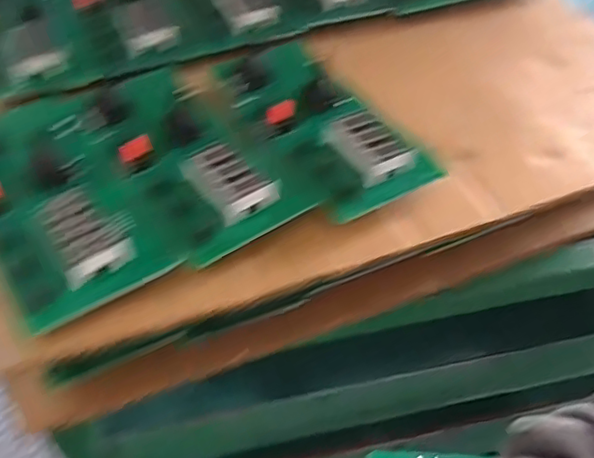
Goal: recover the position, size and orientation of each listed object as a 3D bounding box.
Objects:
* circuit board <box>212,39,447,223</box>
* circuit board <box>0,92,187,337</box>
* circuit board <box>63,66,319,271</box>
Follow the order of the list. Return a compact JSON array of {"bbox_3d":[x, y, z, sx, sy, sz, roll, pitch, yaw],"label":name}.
[{"bbox_3d":[0.010,-0.059,0.311,0.061,0.018,0.125,-27,54,-19],"label":"circuit board"},{"bbox_3d":[-0.109,-0.019,0.272,0.067,0.018,0.134,-28,55,-20],"label":"circuit board"},{"bbox_3d":[-0.058,-0.039,0.292,0.062,0.019,0.130,-34,57,-24],"label":"circuit board"}]

